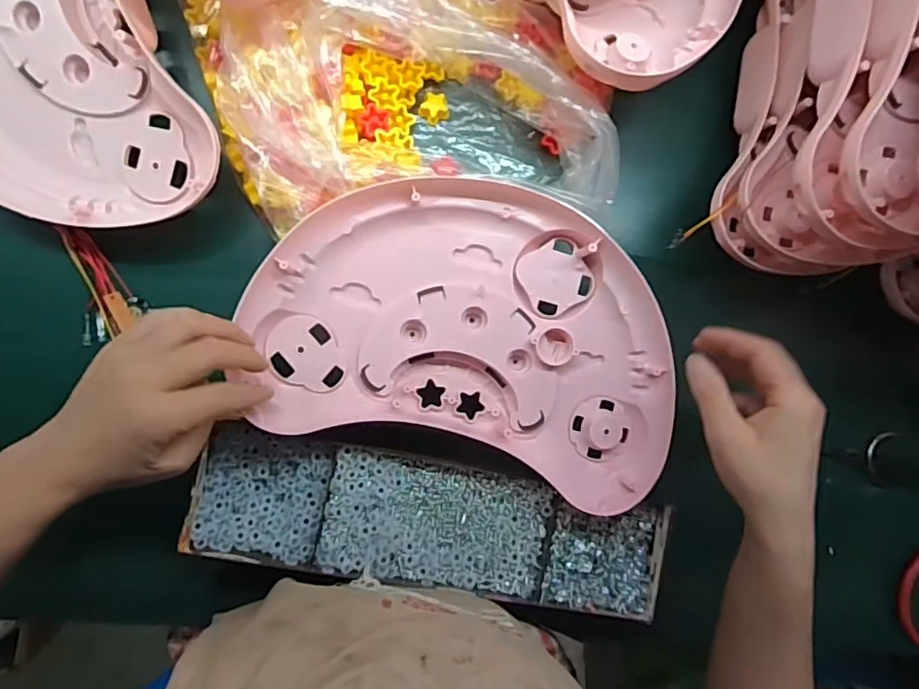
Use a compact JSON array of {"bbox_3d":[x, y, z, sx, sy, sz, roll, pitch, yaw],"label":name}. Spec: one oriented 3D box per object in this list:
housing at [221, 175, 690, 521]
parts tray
[{"bbox_3d":[0.013,-0.012,0.447,0.328,0.053,0.216,16,86,-8],"label":"housing"},{"bbox_3d":[-0.016,0.145,0.462,0.377,0.033,0.100,12,86,-8],"label":"parts tray"}]

